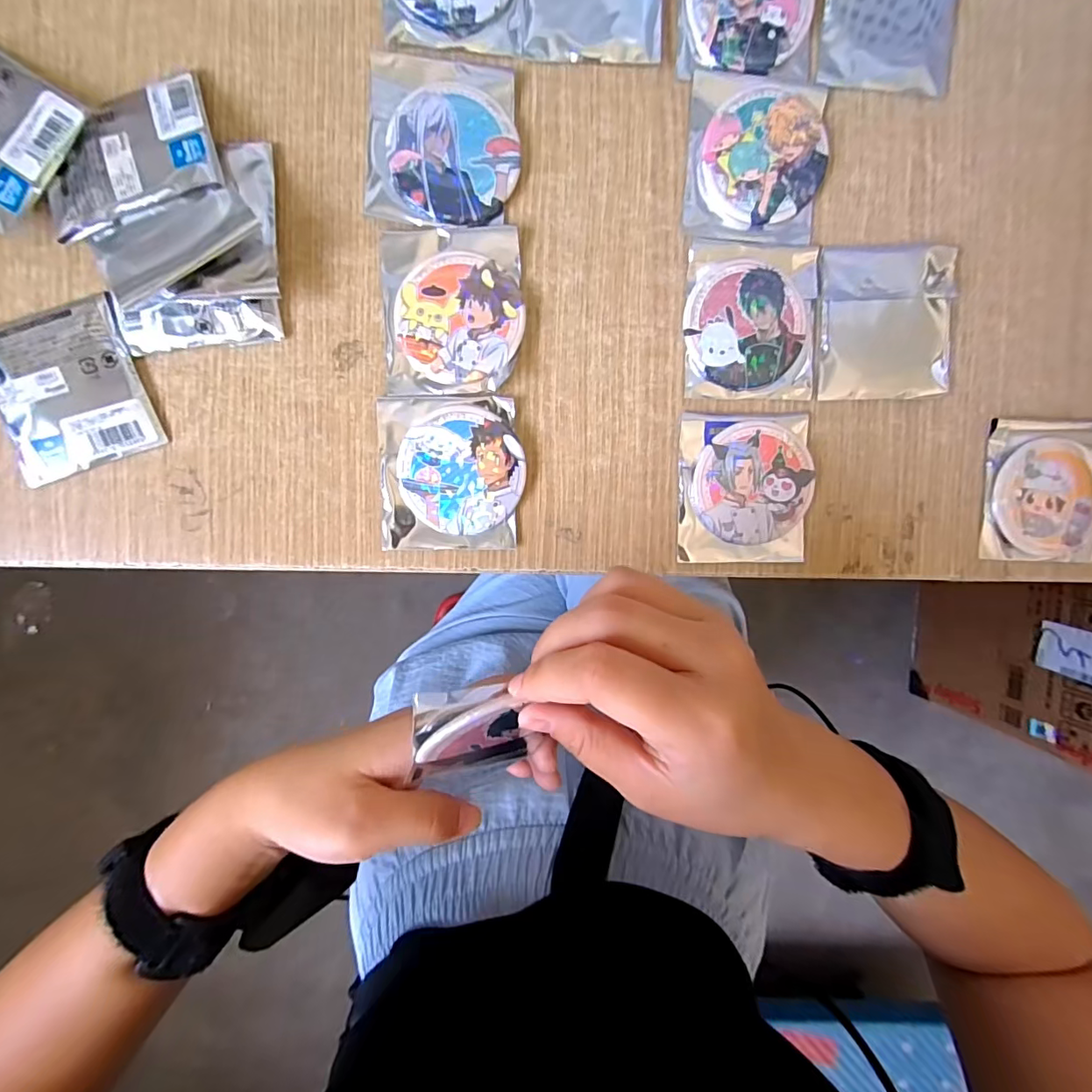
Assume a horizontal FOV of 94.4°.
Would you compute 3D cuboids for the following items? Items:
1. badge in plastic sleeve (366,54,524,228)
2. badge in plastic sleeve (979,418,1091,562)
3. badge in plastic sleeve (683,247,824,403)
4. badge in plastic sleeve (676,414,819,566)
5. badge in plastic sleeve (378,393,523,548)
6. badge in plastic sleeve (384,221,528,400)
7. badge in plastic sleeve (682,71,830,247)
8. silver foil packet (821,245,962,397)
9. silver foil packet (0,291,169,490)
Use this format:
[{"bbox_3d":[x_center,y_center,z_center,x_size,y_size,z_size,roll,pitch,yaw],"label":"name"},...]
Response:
[{"bbox_3d":[-0.050,-0.198,0.247,0.073,0.008,0.079,5,92,-4],"label":"badge in plastic sleeve"},{"bbox_3d":[0.276,-0.030,0.276,0.069,0.010,0.077,2,93,-4],"label":"badge in plastic sleeve"},{"bbox_3d":[0.107,-0.117,0.262,0.070,0.008,0.076,-1,93,-4],"label":"badge in plastic sleeve"},{"bbox_3d":[0.105,-0.030,0.266,0.068,0.008,0.077,1,93,-4],"label":"badge in plastic sleeve"},{"bbox_3d":[-0.048,-0.036,0.256,0.071,0.009,0.076,-1,93,-4],"label":"badge in plastic sleeve"},{"bbox_3d":[-0.046,-0.116,0.252,0.069,0.009,0.079,-2,93,-4],"label":"badge in plastic sleeve"},{"bbox_3d":[0.108,-0.196,0.256,0.070,0.007,0.082,2,93,-4],"label":"badge in plastic sleeve"},{"bbox_3d":[0.180,-0.119,0.266,0.072,0.008,0.079,-2,93,-4],"label":"silver foil packet"},{"bbox_3d":[-0.230,-0.075,0.243,0.068,0.009,0.073,-18,94,-3],"label":"silver foil packet"}]

